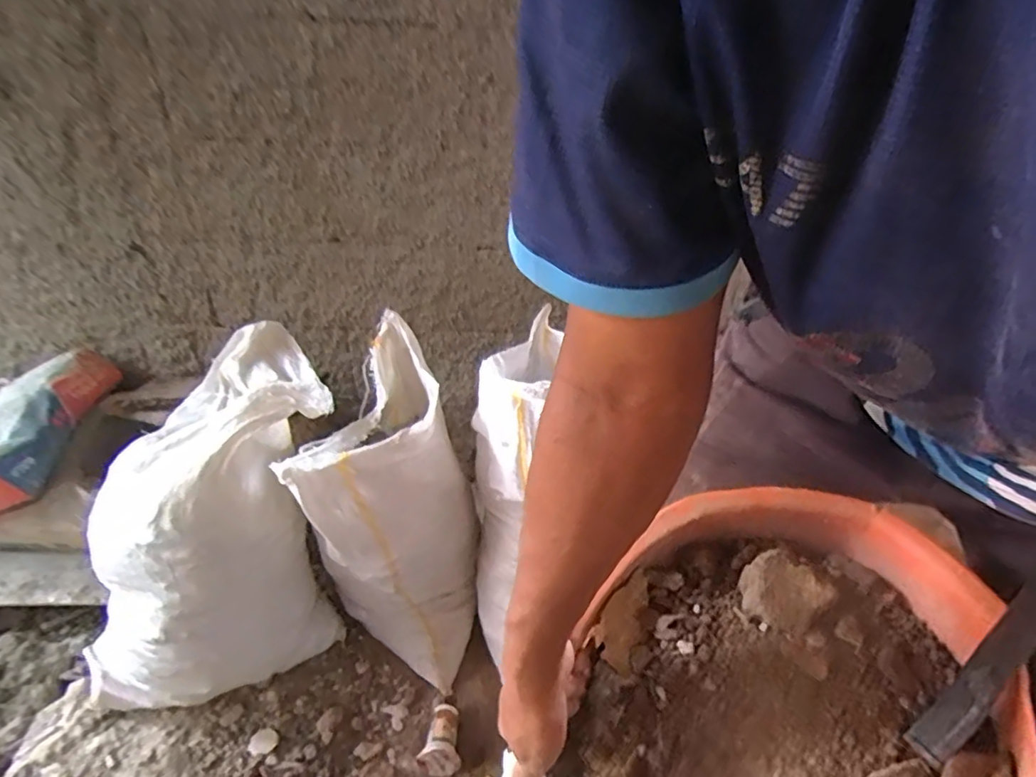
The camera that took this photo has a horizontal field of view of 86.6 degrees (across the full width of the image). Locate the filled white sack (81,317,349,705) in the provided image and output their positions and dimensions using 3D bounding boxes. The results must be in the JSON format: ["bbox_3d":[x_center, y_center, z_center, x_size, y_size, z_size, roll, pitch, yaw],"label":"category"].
[{"bbox_3d":[-0.489,0.204,0.869,0.392,0.489,0.359,-15,37,-24],"label":"filled white sack"}]

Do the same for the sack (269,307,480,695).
[{"bbox_3d":[-0.196,0.196,0.957,0.234,0.535,0.341,0,33,-4],"label":"sack"}]

